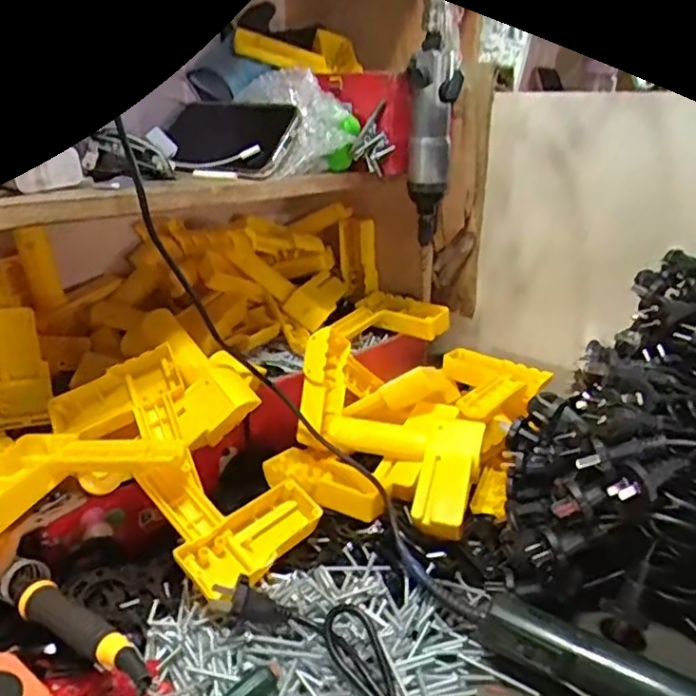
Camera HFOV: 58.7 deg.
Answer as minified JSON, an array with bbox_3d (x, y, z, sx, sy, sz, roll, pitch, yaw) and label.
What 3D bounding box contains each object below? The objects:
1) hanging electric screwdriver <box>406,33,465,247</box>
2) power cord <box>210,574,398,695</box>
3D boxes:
[{"bbox_3d":[0.081,-0.198,0.610,0.047,0.180,0.048,3,21,3],"label":"hanging electric screwdriver"},{"bbox_3d":[0.004,0.212,0.379,0.214,0.038,0.071,37,37,30],"label":"power cord"}]

